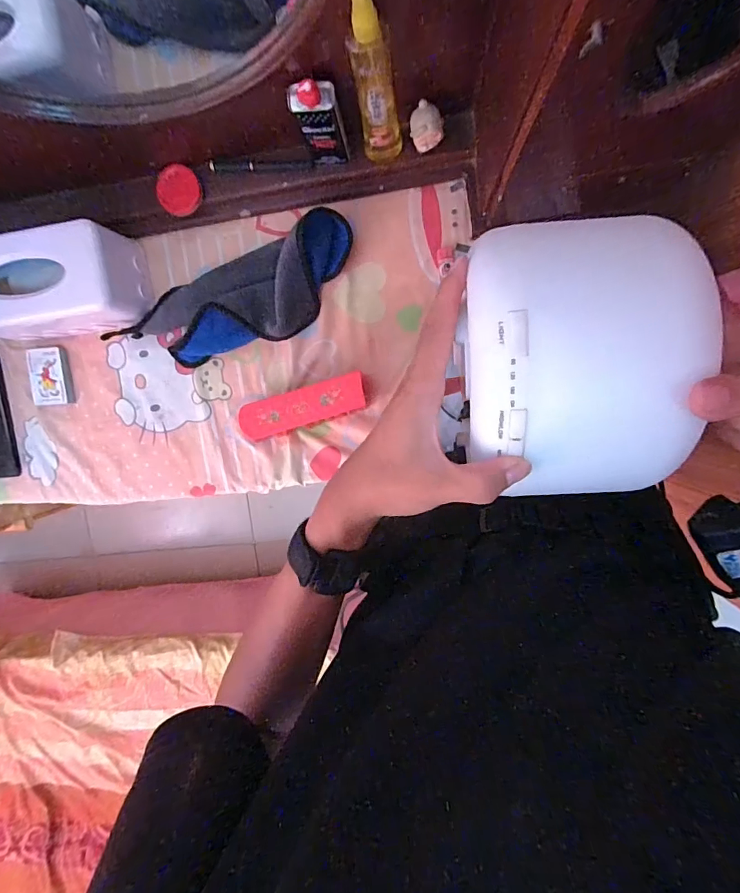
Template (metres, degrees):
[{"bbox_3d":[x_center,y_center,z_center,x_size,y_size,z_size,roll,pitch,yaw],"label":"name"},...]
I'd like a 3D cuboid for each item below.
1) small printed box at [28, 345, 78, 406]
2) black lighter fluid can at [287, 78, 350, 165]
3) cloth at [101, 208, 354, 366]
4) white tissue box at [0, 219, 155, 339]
[{"bbox_3d":[-0.508,-0.111,0.680,0.061,0.017,0.089,-6,97,7],"label":"small printed box"},{"bbox_3d":[-0.059,-0.385,0.524,0.055,0.151,0.033,-8,97,7],"label":"black lighter fluid can"},{"bbox_3d":[-0.188,-0.205,0.629,0.368,0.062,0.127,-22,95,9],"label":"cloth"},{"bbox_3d":[-0.454,-0.230,0.610,0.243,0.124,0.123,-7,97,7],"label":"white tissue box"}]

